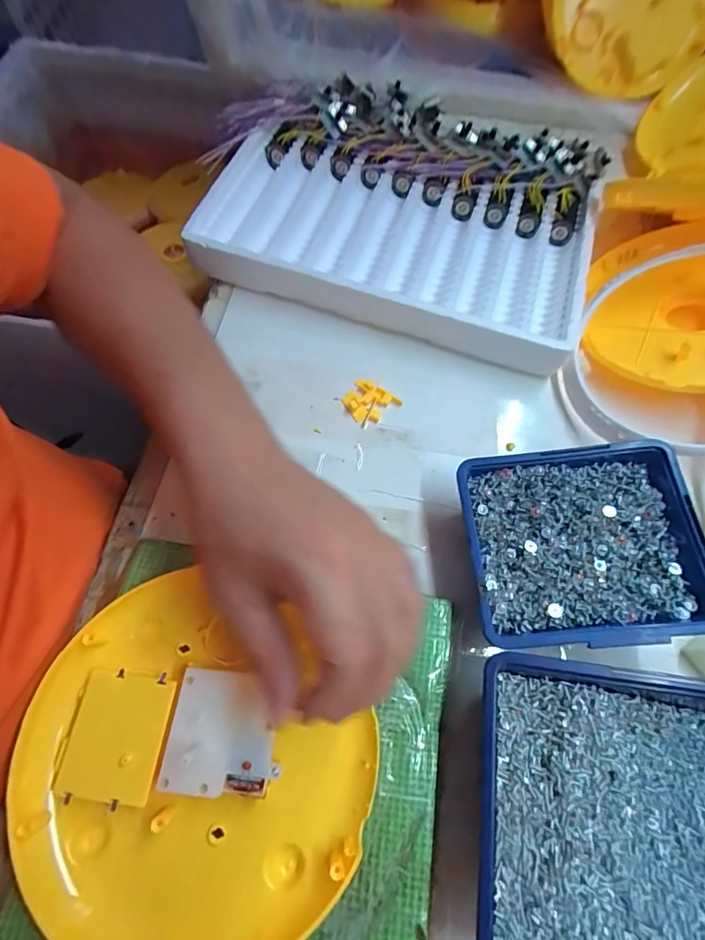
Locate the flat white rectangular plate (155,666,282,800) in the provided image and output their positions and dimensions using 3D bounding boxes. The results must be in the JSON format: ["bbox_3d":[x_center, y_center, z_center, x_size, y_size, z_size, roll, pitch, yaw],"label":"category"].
[{"bbox_3d":[-0.067,0.140,0.238,0.056,0.019,0.056,8,66,1],"label":"flat white rectangular plate"}]

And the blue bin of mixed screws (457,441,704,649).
[{"bbox_3d":[0.143,0.049,0.290,0.137,0.050,0.122,-1,66,-2],"label":"blue bin of mixed screws"}]

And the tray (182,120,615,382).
[{"bbox_3d":[0.044,-0.229,0.418,0.346,0.043,0.218,17,67,5],"label":"tray"}]

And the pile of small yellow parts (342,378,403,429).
[{"bbox_3d":[0.013,-0.056,0.364,0.038,0.007,0.035,41,71,15],"label":"pile of small yellow parts"}]

